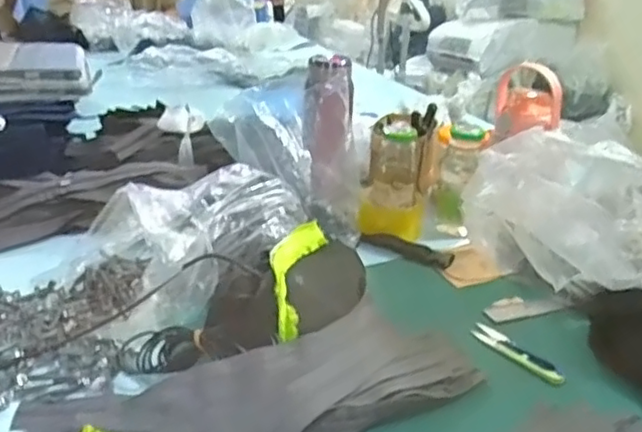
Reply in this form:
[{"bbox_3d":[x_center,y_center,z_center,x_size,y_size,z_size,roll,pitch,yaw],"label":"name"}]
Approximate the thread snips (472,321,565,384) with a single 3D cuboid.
[{"bbox_3d":[0.215,0.148,0.699,0.025,0.009,0.115,-14,31,-33],"label":"thread snips"}]

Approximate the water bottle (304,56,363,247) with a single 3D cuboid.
[{"bbox_3d":[0.017,-0.110,0.962,0.084,0.297,0.079,-2,-11,-11],"label":"water bottle"}]

